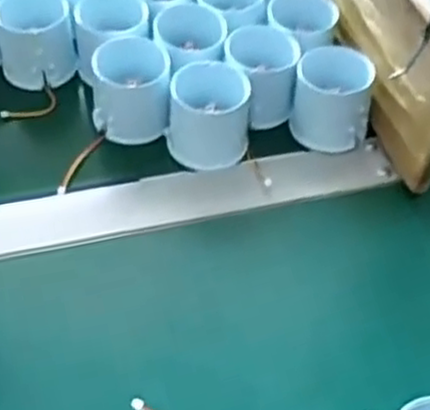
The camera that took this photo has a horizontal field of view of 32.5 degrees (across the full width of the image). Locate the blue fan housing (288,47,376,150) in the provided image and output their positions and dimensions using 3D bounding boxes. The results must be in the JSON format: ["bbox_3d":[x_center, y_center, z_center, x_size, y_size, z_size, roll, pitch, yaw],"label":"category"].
[{"bbox_3d":[0.082,-0.075,0.520,0.053,0.051,0.058,6,50,2],"label":"blue fan housing"}]

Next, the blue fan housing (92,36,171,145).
[{"bbox_3d":[-0.057,-0.081,0.509,0.051,0.050,0.056,-1,50,-4],"label":"blue fan housing"}]

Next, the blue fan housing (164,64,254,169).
[{"bbox_3d":[-0.004,-0.061,0.499,0.055,0.049,0.053,6,50,2],"label":"blue fan housing"}]

